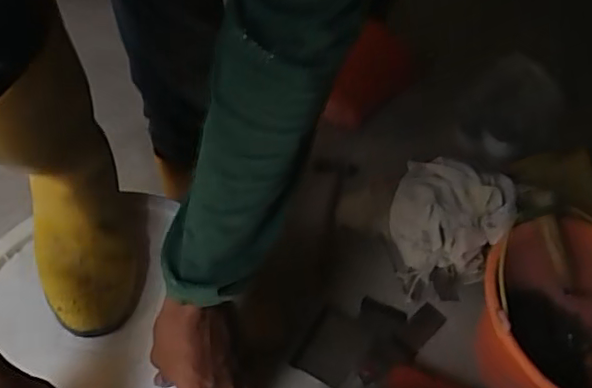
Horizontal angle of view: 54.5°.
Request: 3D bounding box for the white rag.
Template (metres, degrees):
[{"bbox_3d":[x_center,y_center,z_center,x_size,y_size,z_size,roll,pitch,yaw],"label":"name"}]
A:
[{"bbox_3d":[0.254,0.032,0.956,0.185,0.110,0.209,18,55,13],"label":"white rag"}]

